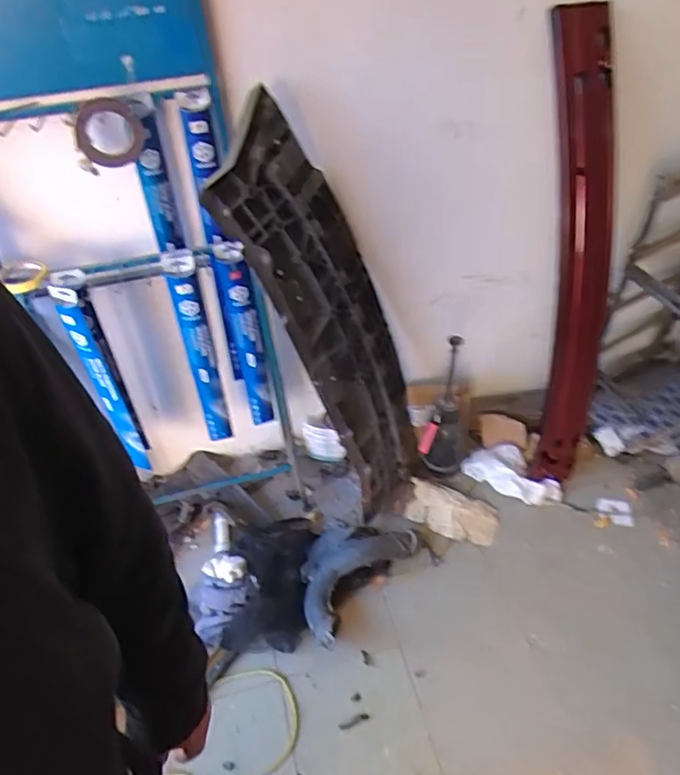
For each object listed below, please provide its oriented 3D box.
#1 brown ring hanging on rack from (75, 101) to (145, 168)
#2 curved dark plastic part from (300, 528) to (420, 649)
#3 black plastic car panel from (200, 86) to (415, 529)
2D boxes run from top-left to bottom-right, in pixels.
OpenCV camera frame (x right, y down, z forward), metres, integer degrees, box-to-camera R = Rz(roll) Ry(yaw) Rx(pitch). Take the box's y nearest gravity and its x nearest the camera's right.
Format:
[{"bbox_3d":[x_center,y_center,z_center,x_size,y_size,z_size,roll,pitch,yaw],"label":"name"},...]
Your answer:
[{"bbox_3d":[-0.437,-0.482,1.109,0.120,0.113,0.031,-16,45,-13],"label":"brown ring hanging on rack"},{"bbox_3d":[0.016,0.469,1.543,0.211,0.074,0.367,29,54,32],"label":"curved dark plastic part"},{"bbox_3d":[0.006,-0.112,1.452,0.073,1.147,0.368,9,48,34],"label":"black plastic car panel"}]

